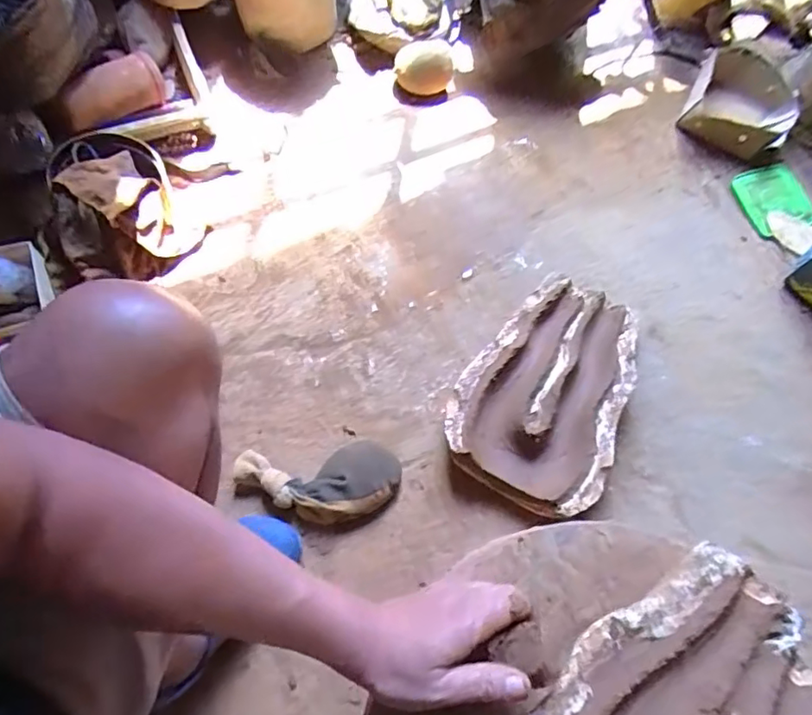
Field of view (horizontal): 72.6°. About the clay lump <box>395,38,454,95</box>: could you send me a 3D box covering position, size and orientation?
[{"bbox_3d":[0.037,-0.549,1.053,0.101,0.070,0.070,-25,73,-14],"label":"clay lump"}]

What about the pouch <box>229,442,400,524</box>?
[{"bbox_3d":[-0.117,0.172,0.753,0.215,0.044,0.101,-4,69,-7],"label":"pouch"}]

